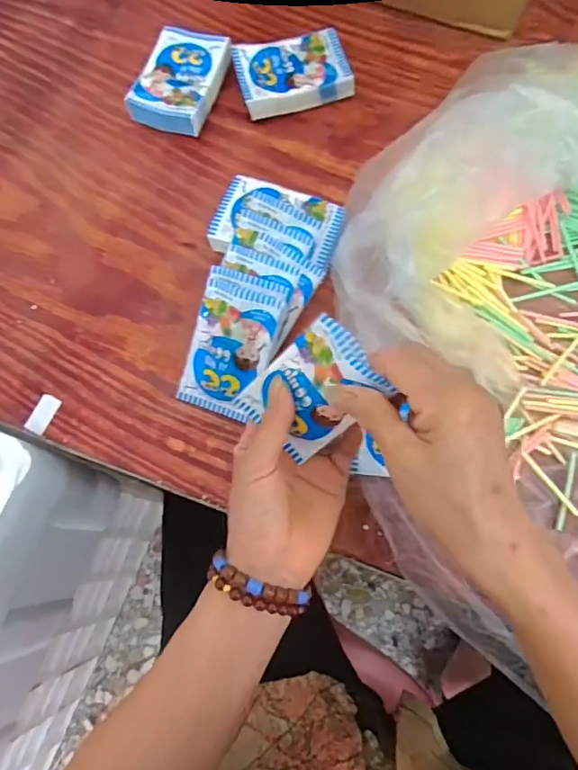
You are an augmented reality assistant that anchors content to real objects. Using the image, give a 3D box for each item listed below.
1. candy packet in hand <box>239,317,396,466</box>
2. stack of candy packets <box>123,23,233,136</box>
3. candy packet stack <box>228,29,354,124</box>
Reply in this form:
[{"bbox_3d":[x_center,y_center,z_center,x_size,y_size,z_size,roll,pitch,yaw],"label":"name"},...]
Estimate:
[{"bbox_3d":[0.013,0.006,0.325,0.061,0.102,0.011,46,46,1],"label":"candy packet in hand"},{"bbox_3d":[-0.108,-0.300,0.511,0.075,0.027,0.111,18,74,7],"label":"stack of candy packets"},{"bbox_3d":[0.003,-0.310,0.512,0.107,0.027,0.077,-16,73,-3],"label":"candy packet stack"}]

